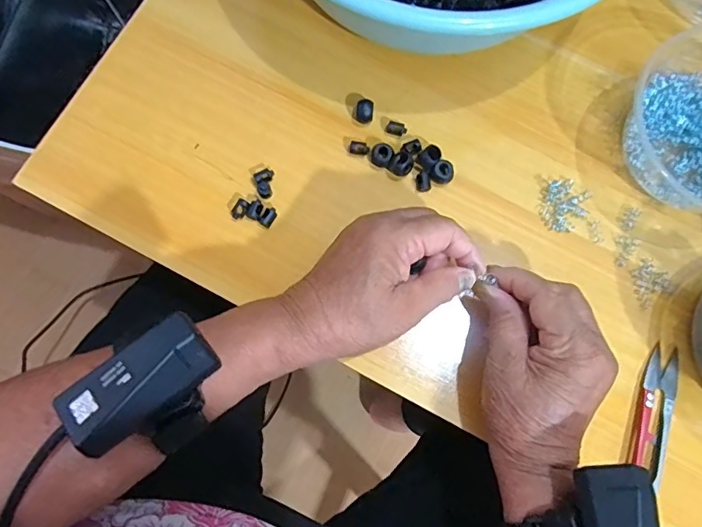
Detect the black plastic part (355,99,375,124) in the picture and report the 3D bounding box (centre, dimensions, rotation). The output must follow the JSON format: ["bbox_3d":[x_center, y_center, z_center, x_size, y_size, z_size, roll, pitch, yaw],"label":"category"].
[{"bbox_3d":[0.011,-0.116,0.380,0.014,0.012,0.015,0,78,-1],"label":"black plastic part"}]

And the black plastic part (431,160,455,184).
[{"bbox_3d":[0.068,-0.067,0.369,0.016,0.009,0.016,32,79,5],"label":"black plastic part"}]

